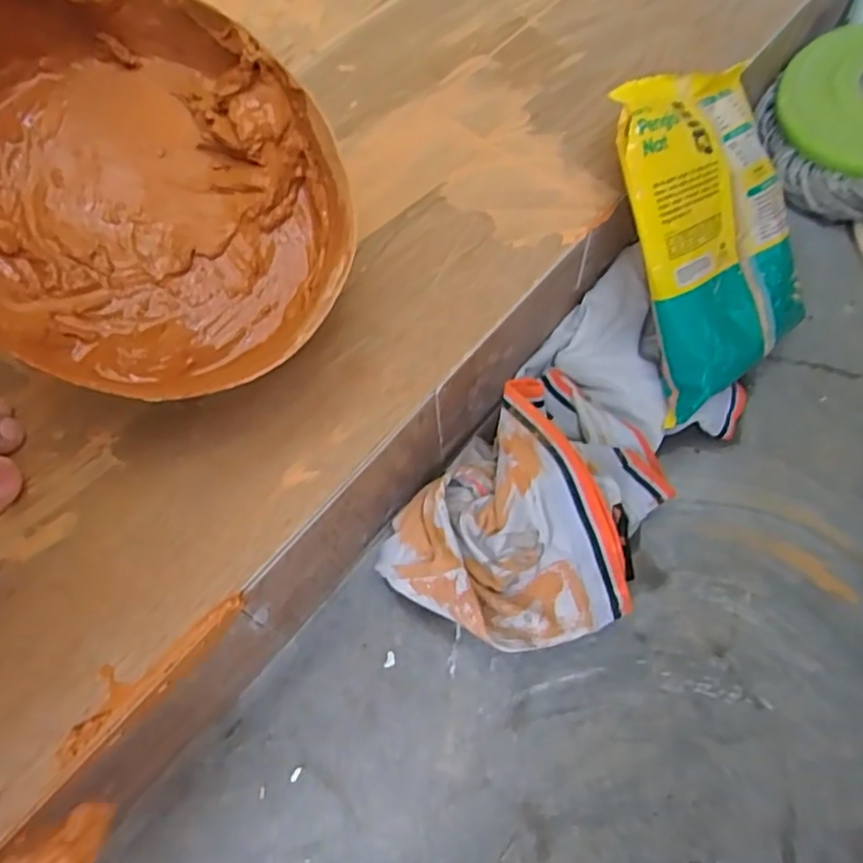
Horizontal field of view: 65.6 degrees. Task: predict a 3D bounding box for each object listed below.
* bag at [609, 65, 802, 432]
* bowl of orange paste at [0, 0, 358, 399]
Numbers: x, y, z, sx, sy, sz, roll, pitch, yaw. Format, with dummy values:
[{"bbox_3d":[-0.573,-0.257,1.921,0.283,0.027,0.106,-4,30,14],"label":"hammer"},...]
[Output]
[{"bbox_3d":[0.179,-0.123,0.428,0.145,0.032,0.197,-25,106,-27],"label":"bag"},{"bbox_3d":[-0.139,-0.110,0.327,0.180,0.085,0.183,-16,101,-16],"label":"bowl of orange paste"}]

